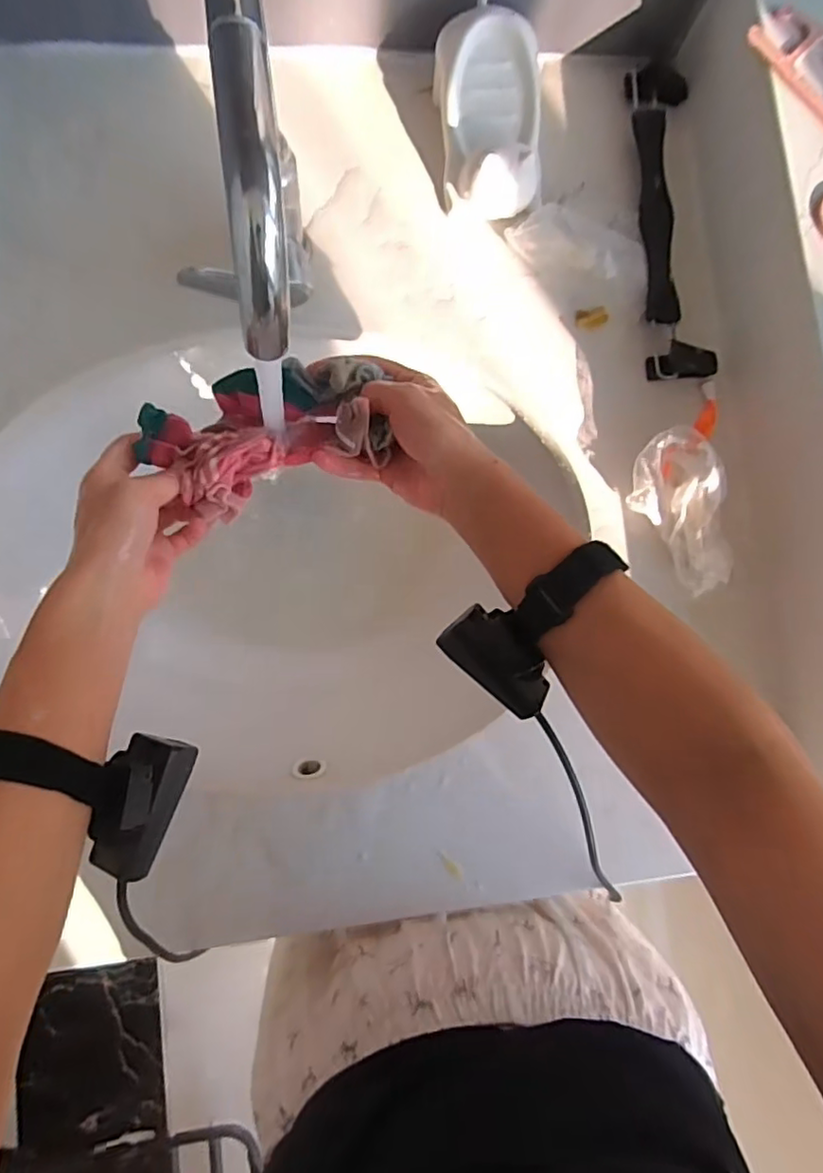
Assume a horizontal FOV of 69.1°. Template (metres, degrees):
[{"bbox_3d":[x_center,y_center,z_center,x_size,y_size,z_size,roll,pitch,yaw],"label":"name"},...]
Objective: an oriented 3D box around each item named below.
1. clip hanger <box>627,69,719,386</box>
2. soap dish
[{"bbox_3d":[0.223,-0.319,0.516,0.055,0.026,0.291,-1,83,-6],"label":"clip hanger"},{"bbox_3d":[0.066,-0.377,0.485,0.086,0.063,0.139,-8,84,-7],"label":"soap dish"}]

